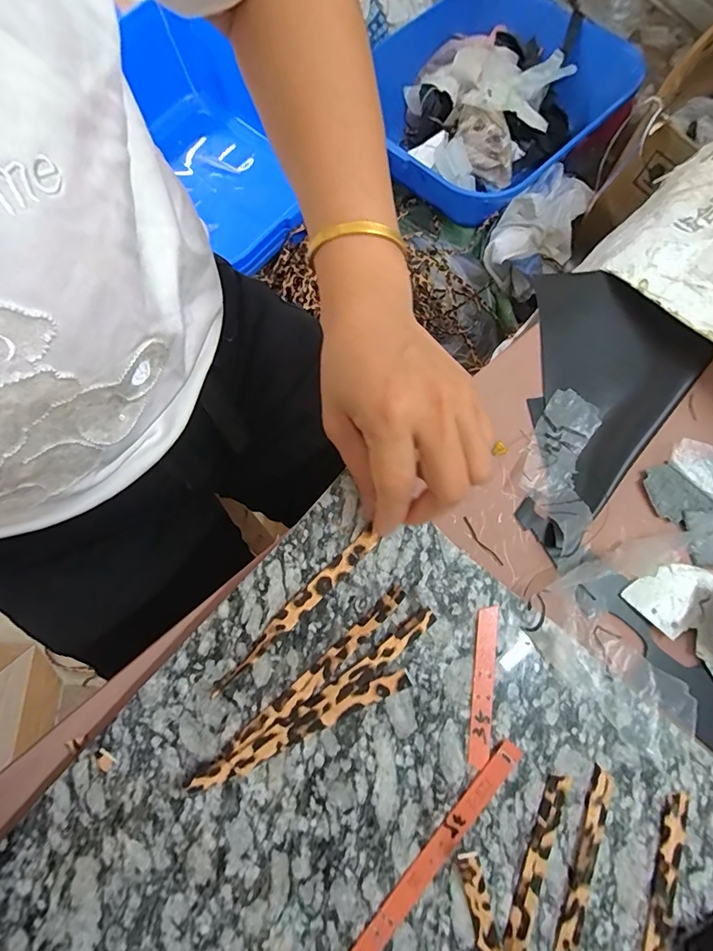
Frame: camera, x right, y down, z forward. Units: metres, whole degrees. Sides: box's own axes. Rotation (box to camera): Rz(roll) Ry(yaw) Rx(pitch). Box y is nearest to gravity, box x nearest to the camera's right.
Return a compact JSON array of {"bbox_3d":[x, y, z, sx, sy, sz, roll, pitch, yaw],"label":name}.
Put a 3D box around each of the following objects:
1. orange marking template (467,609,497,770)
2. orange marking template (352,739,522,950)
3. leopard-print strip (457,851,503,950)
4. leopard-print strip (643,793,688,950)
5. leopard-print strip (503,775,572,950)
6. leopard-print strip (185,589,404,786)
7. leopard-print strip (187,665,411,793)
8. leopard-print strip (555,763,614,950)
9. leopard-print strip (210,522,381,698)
[{"bbox_3d":[0.072,0.118,0.254,0.011,0.004,0.083,8,79,1],"label":"orange marking template"},{"bbox_3d":[0.043,0.197,0.235,0.012,0.004,0.130,41,81,7],"label":"orange marking template"},{"bbox_3d":[0.066,0.233,0.224,0.013,0.011,0.085,-12,79,-3],"label":"leopard-print strip"},{"bbox_3d":[0.161,0.213,0.235,0.013,0.004,0.086,19,79,3],"label":"leopard-print strip"},{"bbox_3d":[0.094,0.203,0.234,0.012,0.005,0.088,23,79,4],"label":"leopard-print strip"},{"bbox_3d":[-0.029,0.116,0.249,0.148,0.007,0.011,-42,82,-8],"label":"leopard-print strip"},{"bbox_3d":[-0.031,0.137,0.244,0.127,0.008,0.013,-25,80,-6],"label":"leopard-print strip"},{"bbox_3d":[0.120,0.202,0.236,0.012,0.004,0.088,21,79,3],"label":"leopard-print strip"},{"bbox_3d":[-0.034,0.076,0.259,0.121,0.010,0.012,-44,82,-11],"label":"leopard-print strip"}]

